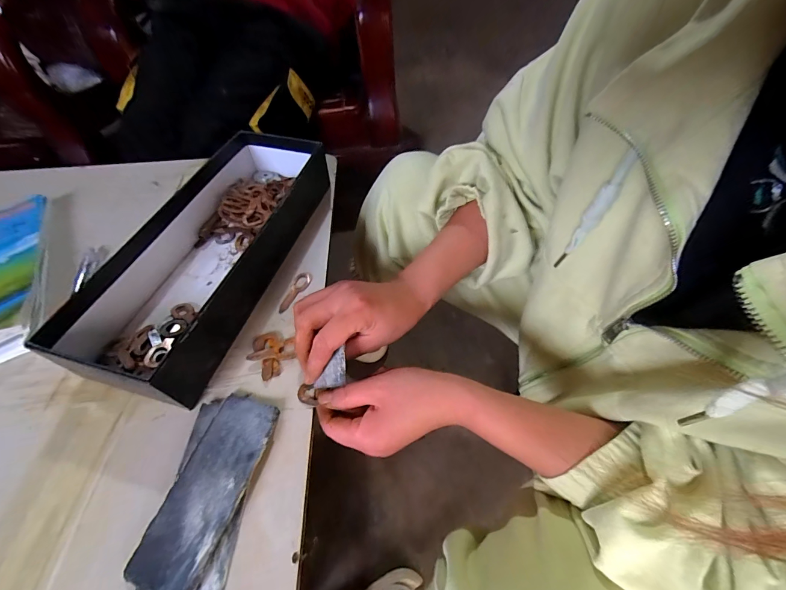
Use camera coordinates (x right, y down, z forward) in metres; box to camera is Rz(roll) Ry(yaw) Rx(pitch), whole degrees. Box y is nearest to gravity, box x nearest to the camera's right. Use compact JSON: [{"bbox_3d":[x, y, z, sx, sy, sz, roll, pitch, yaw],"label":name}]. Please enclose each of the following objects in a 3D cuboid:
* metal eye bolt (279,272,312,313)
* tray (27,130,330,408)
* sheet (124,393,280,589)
[{"bbox_3d":[-0.110,-0.003,0.380,0.017,0.005,0.057,18,55,15],"label":"metal eye bolt"},{"bbox_3d":[-0.204,-0.065,0.394,0.160,0.070,0.351,14,54,12],"label":"tray"},{"bbox_3d":[-0.142,0.147,0.266,0.055,0.004,0.134,11,54,15],"label":"sheet"}]

